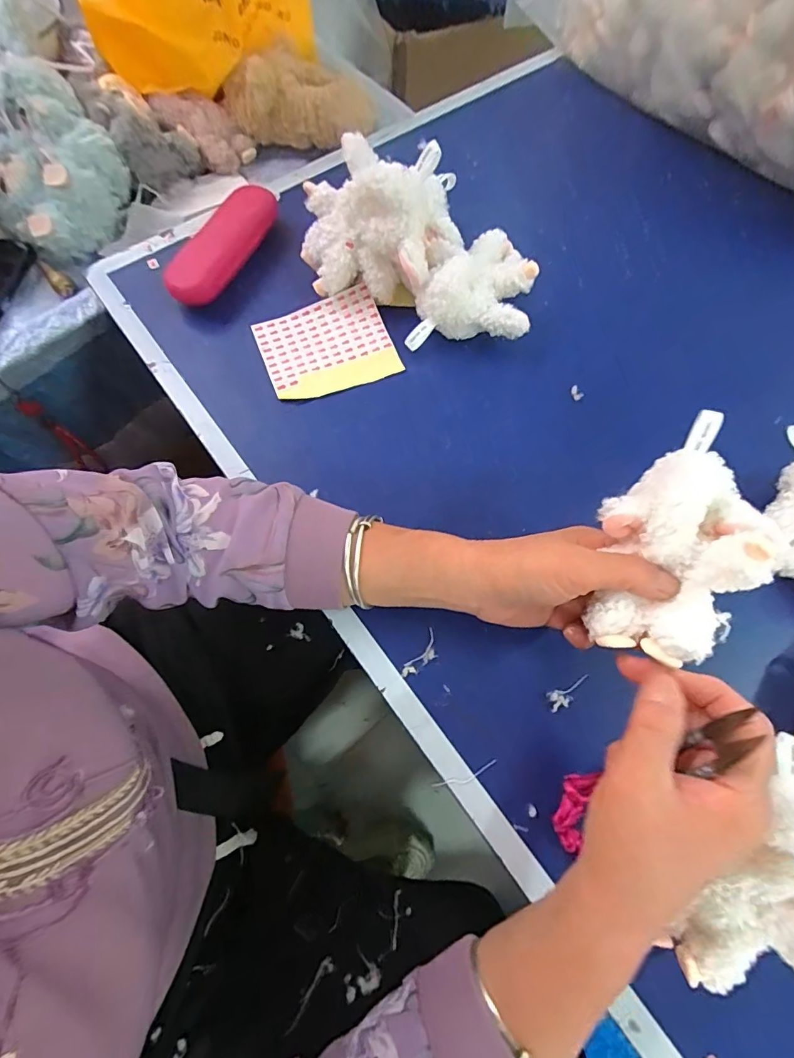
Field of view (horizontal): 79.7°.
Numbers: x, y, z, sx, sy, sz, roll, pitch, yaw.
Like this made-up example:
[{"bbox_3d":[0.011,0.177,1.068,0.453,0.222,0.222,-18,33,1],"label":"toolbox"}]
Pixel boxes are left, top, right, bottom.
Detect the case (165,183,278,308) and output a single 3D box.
[{"bbox_3d":[-0.172,-0.281,0.476,0.067,0.034,0.151,27,72,8],"label":"case"}]

